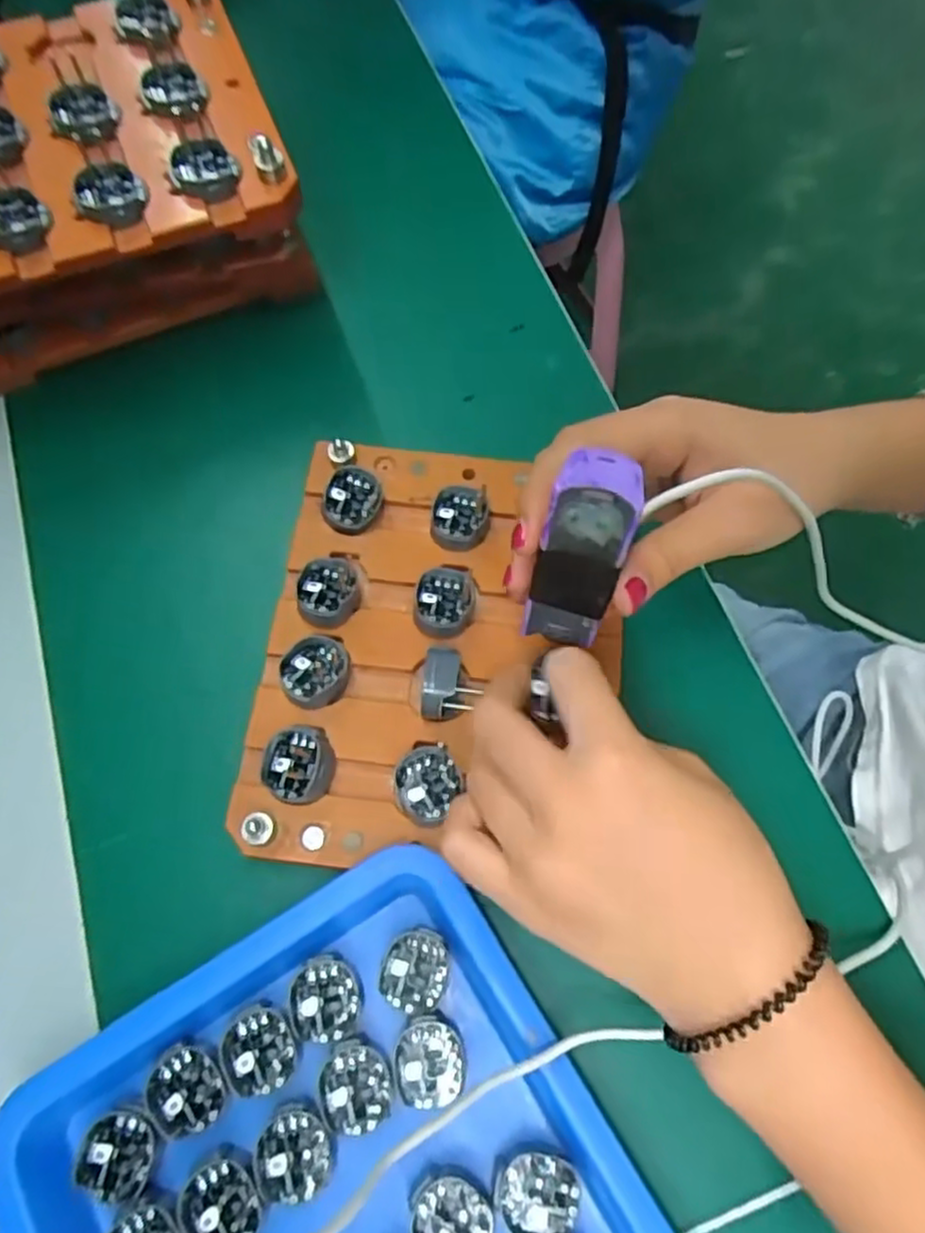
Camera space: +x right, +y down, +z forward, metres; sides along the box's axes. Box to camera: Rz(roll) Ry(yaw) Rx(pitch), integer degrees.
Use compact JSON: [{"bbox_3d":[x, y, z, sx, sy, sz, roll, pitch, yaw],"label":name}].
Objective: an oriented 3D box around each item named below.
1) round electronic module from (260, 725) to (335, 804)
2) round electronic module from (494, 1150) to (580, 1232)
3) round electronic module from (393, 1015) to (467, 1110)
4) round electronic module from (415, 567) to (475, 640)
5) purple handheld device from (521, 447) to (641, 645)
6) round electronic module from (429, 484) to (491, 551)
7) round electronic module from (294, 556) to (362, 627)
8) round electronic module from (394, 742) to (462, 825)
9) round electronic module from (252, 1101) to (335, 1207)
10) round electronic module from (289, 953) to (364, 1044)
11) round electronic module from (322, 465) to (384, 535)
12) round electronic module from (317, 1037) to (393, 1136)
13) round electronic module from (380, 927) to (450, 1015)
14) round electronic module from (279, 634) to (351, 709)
[{"bbox_3d":[-0.065,0.058,0.285,0.028,0.010,0.029,-1,69,2],"label":"round electronic module"},{"bbox_3d":[0.026,0.194,0.243,0.027,0.011,0.025,-1,69,2],"label":"round electronic module"},{"bbox_3d":[-0.011,0.157,0.255,0.025,0.005,0.027,-1,69,2],"label":"round electronic module"},{"bbox_3d":[-0.008,-0.007,0.311,0.026,0.012,0.031,0,69,2],"label":"round electronic module"},{"bbox_3d":[0.039,-0.018,0.242,0.025,0.072,0.020,18,46,8],"label":"purple handheld device"},{"bbox_3d":[-0.001,-0.045,0.327,0.026,0.009,0.031,1,69,2],"label":"round electronic module"},{"bbox_3d":[-0.058,-0.011,0.312,0.025,0.014,0.030,-13,69,-3],"label":"round electronic module"},{"bbox_3d":[-0.014,0.066,0.283,0.025,0.009,0.030,-3,69,0],"label":"round electronic module"},{"bbox_3d":[-0.057,0.181,0.241,0.026,0.004,0.026,-1,69,2],"label":"round electronic module"},{"bbox_3d":[-0.049,0.139,0.263,0.026,0.005,0.025,-1,69,2],"label":"round electronic module"},{"bbox_3d":[-0.050,-0.053,0.329,0.027,0.011,0.029,-1,69,2],"label":"round electronic module"},{"bbox_3d":[-0.037,0.164,0.250,0.025,0.004,0.025,-1,69,2],"label":"round electronic module"},{"bbox_3d":[-0.018,0.129,0.264,0.024,0.004,0.027,14,70,7],"label":"round electronic module"},{"bbox_3d":[-0.061,0.022,0.300,0.026,0.010,0.031,19,71,8],"label":"round electronic module"}]

